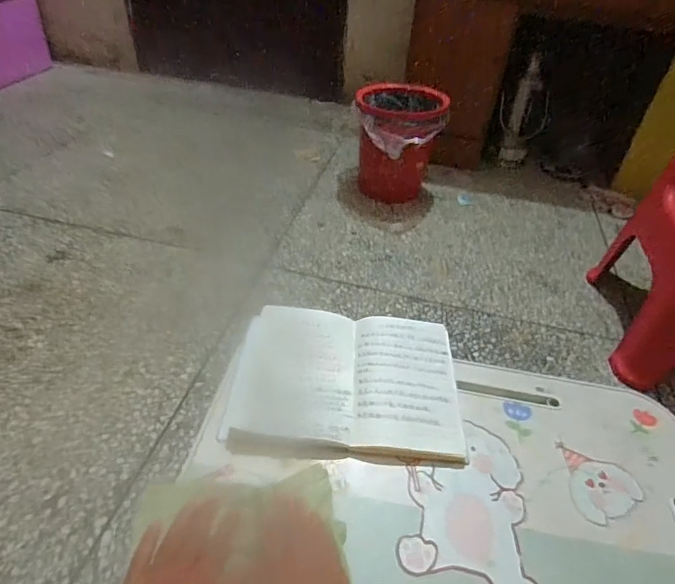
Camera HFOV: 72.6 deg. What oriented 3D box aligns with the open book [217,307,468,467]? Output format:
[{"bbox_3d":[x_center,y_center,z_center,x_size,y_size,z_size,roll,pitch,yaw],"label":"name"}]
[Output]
[{"bbox_3d":[0.012,0.112,0.598,0.286,0.031,0.209,4,44,-4],"label":"open book"}]

